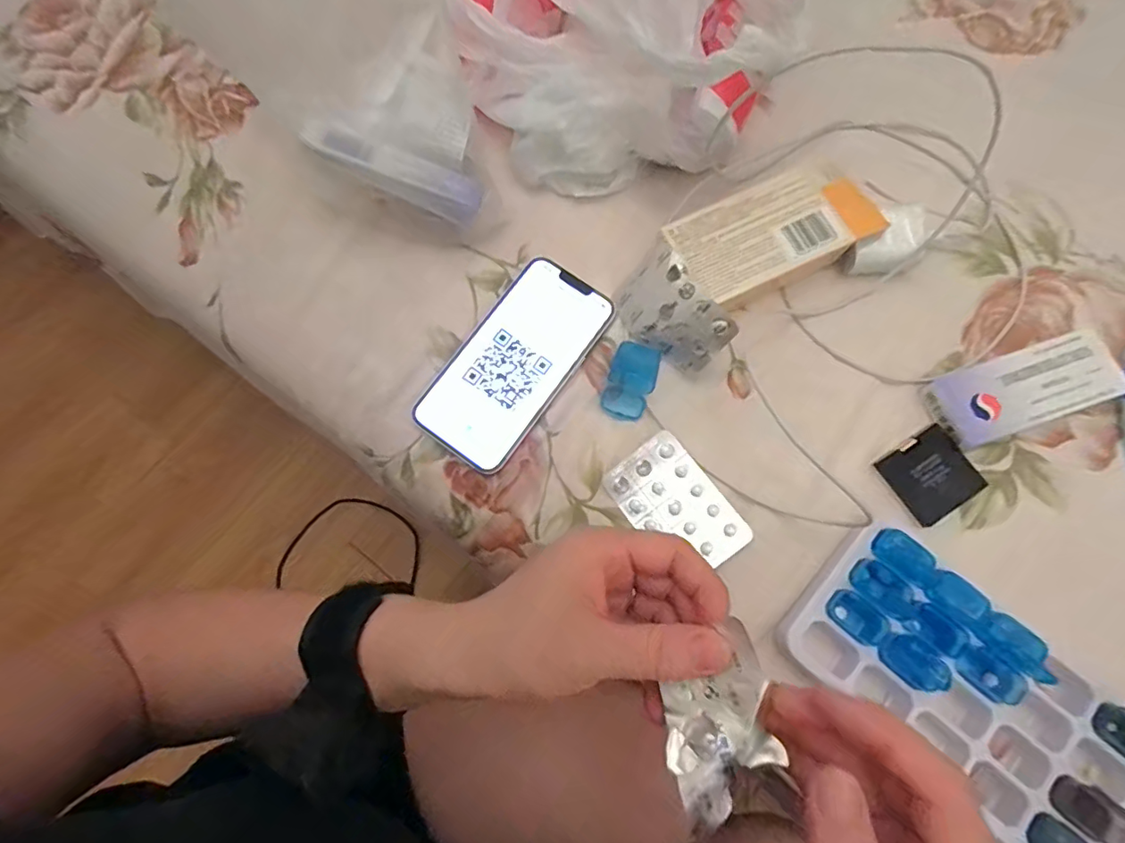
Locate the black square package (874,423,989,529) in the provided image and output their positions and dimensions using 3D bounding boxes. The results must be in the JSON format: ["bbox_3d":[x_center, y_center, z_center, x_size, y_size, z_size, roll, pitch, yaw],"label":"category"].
[{"bbox_3d":[0.225,0.034,0.324,0.050,0.009,0.046,-31,76,-7],"label":"black square package"}]

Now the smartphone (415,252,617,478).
[{"bbox_3d":[-0.030,-0.040,0.352,0.071,0.007,0.144,35,79,10],"label":"smartphone"}]

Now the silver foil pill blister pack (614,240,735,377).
[{"bbox_3d":[0.070,-0.069,0.339,0.053,0.012,0.079,-47,65,32],"label":"silver foil pill blister pack"}]

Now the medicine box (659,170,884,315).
[{"bbox_3d":[0.137,-0.122,0.352,0.128,0.035,0.065,-27,76,-6],"label":"medicine box"}]

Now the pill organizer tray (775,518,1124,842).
[{"bbox_3d":[0.257,0.177,0.275,0.280,0.031,0.098,40,80,11],"label":"pill organizer tray"}]

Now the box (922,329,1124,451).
[{"bbox_3d":[0.288,-0.020,0.332,0.109,0.018,0.045,-19,75,-4],"label":"box"}]

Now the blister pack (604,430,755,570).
[{"bbox_3d":[0.071,0.052,0.325,0.053,0.007,0.083,-39,77,-8],"label":"blister pack"}]

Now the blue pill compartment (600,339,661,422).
[{"bbox_3d":[0.045,-0.026,0.341,0.030,0.012,0.048,19,76,6],"label":"blue pill compartment"}]

